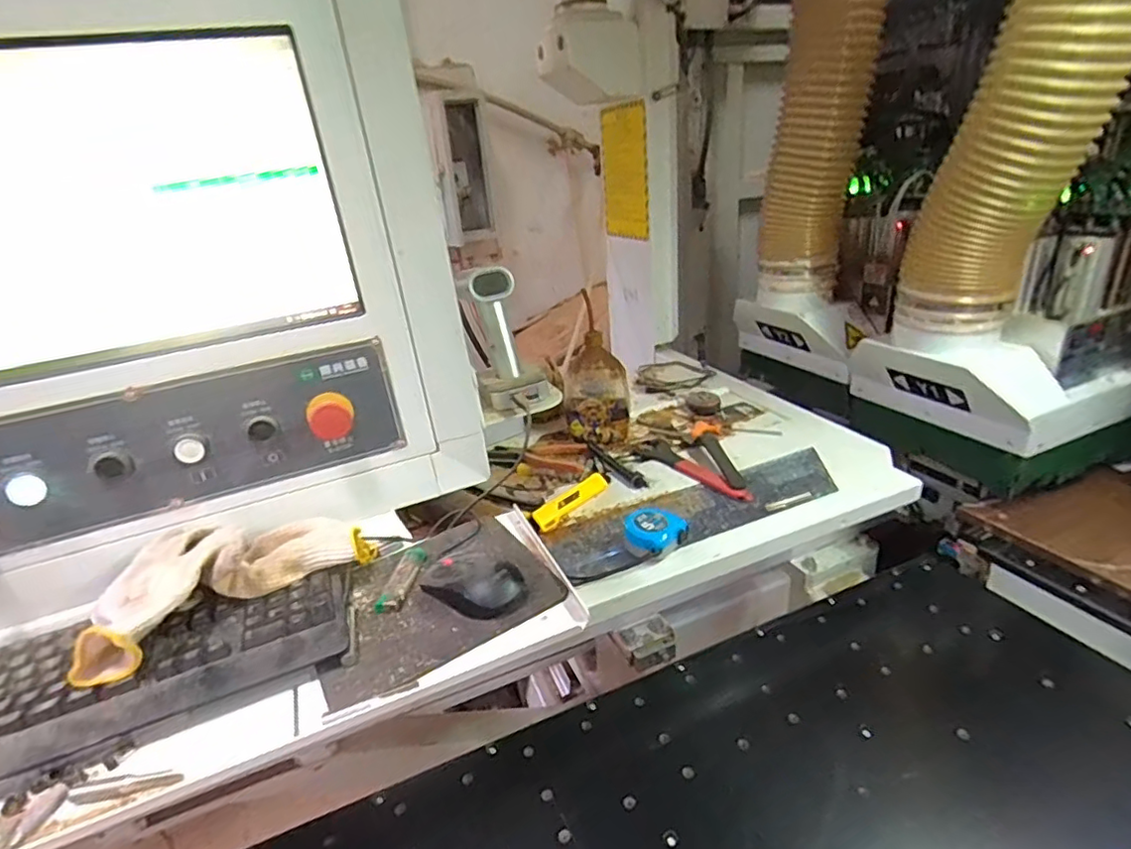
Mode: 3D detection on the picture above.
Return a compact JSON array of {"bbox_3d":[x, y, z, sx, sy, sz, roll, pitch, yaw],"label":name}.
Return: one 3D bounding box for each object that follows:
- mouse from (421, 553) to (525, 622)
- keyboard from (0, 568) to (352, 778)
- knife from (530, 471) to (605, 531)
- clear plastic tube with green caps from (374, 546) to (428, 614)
[{"bbox_3d":[-0.088,0.145,0.562,0.102,0.033,0.058,13,30,35],"label":"mouse"},{"bbox_3d":[-0.408,0.214,0.488,0.440,0.024,0.151,-15,26,-20],"label":"keyboard"},{"bbox_3d":[0.007,0.110,0.858,0.029,0.021,0.149,14,31,37],"label":"knife"},{"bbox_3d":[-0.163,0.151,0.594,0.023,0.011,0.093,-2,24,8],"label":"clear plastic tube with green caps"}]

